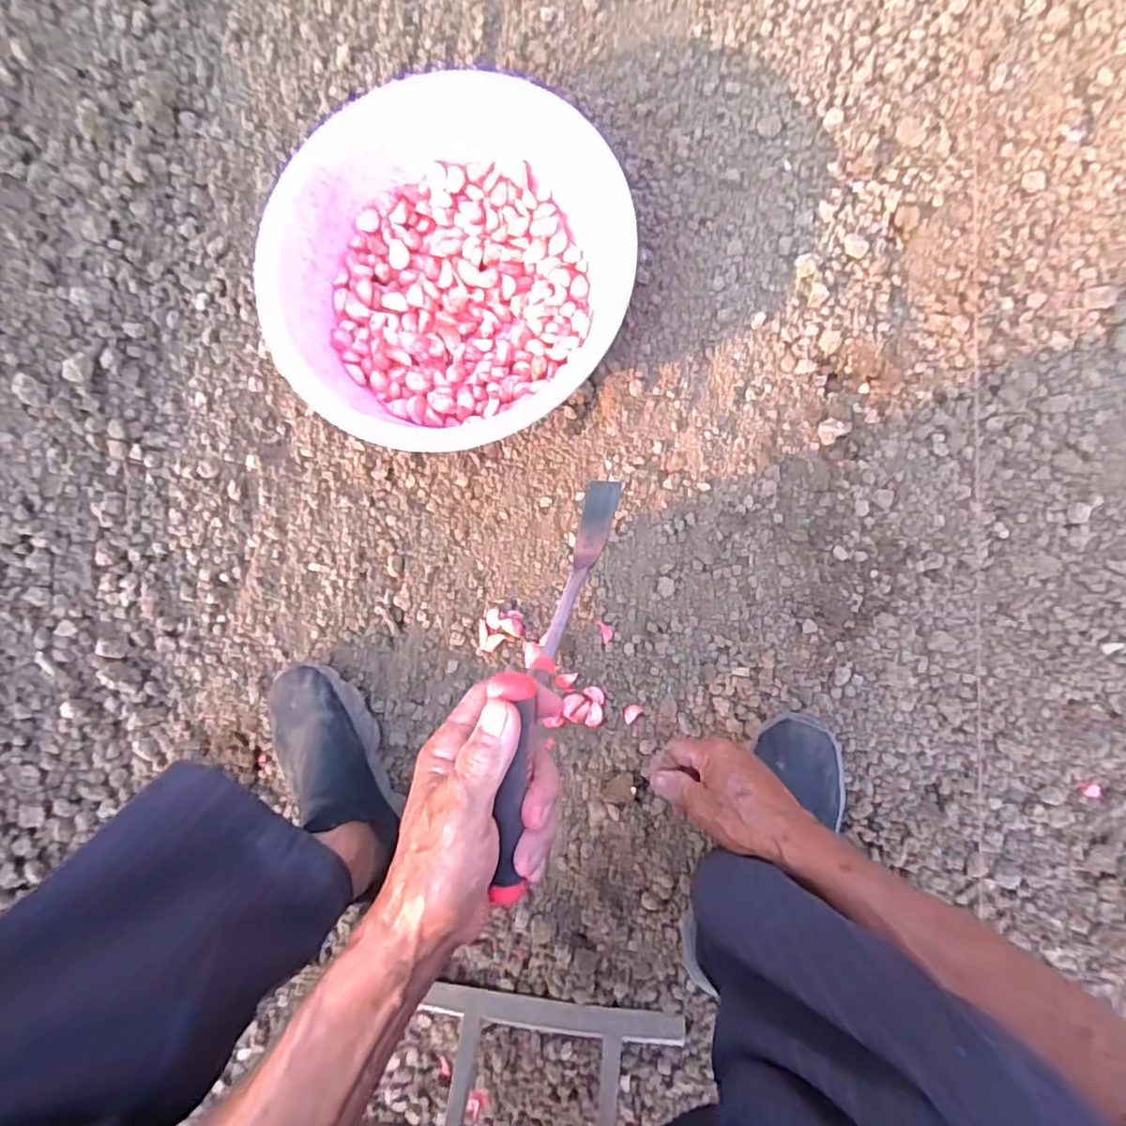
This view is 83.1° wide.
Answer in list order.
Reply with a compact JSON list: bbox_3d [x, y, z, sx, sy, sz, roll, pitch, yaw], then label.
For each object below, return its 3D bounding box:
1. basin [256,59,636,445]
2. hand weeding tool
[{"bbox_3d":[-0.114,-0.289,0.679,0.356,0.131,0.348,-1,85,7],"label":"basin"},{"bbox_3d":[0.004,0.040,0.438,0.025,0.344,0.085,6,126,9],"label":"hand weeding tool"}]

